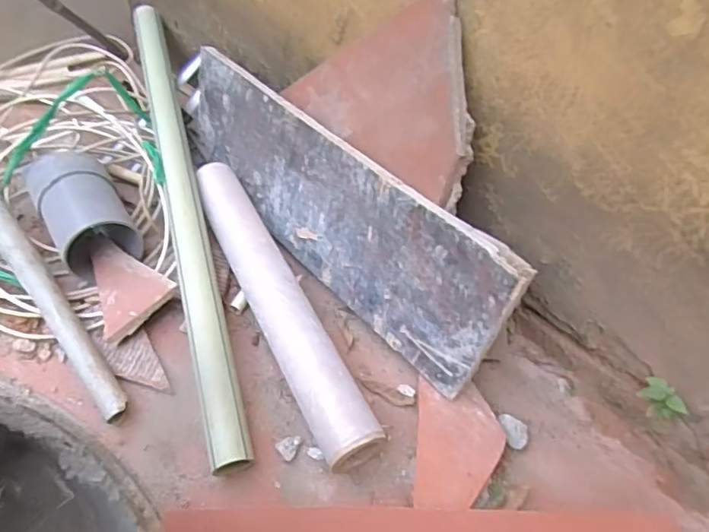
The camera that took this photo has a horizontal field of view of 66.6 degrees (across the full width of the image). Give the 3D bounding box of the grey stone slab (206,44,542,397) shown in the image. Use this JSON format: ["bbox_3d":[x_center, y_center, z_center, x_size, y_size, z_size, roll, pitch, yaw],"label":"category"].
[{"bbox_3d":[-0.059,-0.092,0.768,0.019,0.204,0.640,-18,47,-39],"label":"grey stone slab"}]

